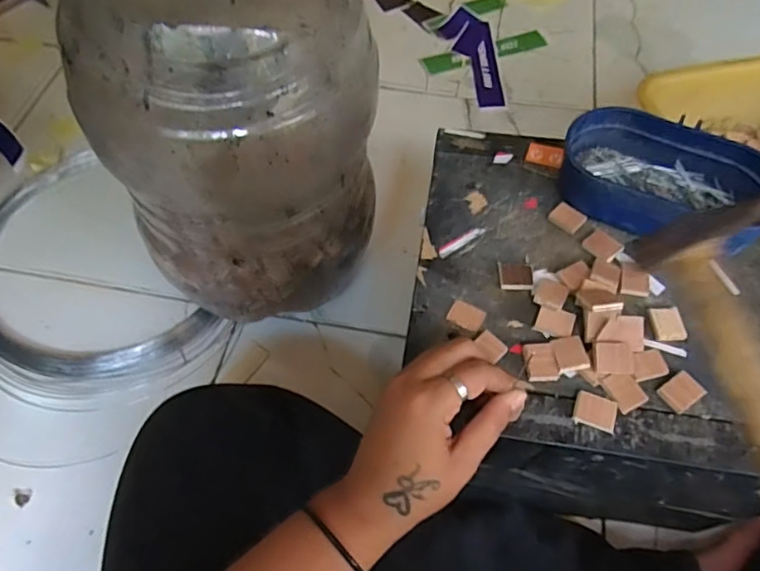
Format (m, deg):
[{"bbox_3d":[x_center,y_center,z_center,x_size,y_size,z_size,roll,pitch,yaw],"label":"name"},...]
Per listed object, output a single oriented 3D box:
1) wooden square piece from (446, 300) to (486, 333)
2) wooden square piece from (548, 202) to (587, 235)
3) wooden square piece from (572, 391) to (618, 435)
[{"bbox_3d":[0.062,0.021,0.395,0.024,0.004,0.019,24,62,14],"label":"wooden square piece"},{"bbox_3d":[0.147,-0.053,0.435,0.025,0.005,0.021,40,67,21],"label":"wooden square piece"},{"bbox_3d":[0.138,0.080,0.354,0.026,0.004,0.020,18,61,11],"label":"wooden square piece"}]

